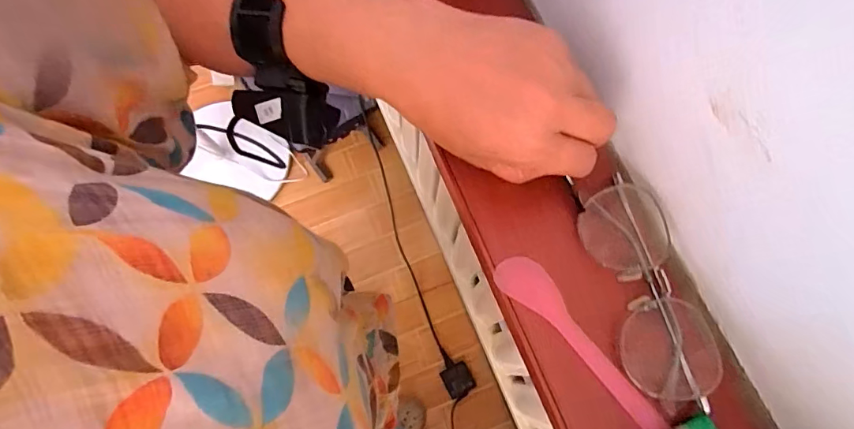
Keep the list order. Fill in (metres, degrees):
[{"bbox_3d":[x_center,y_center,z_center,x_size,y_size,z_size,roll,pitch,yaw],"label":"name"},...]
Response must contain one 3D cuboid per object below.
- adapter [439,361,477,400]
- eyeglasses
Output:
[{"bbox_3d":[0.087,0.458,1.259,0.079,0.021,0.081,-26,74,-8],"label":"adapter"},{"bbox_3d":[0.127,0.044,0.265,0.047,0.015,0.128,-11,73,-3],"label":"eyeglasses"}]

